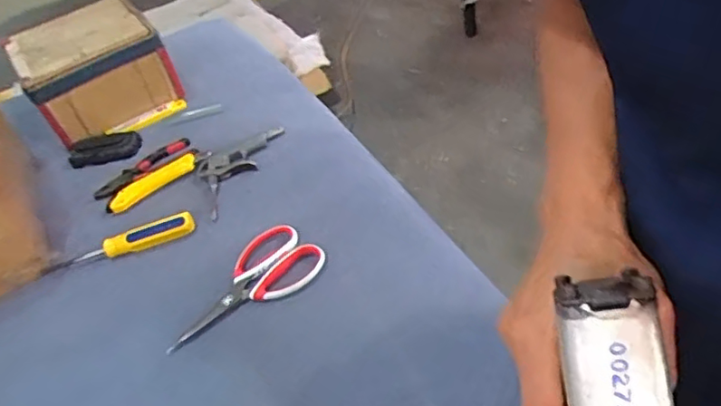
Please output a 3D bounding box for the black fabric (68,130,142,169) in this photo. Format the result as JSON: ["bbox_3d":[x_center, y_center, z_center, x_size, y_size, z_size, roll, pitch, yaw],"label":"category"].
[{"bbox_3d":[-0.393,-0.083,0.921,0.106,0.025,0.059,-22,47,-15],"label":"black fabric"}]

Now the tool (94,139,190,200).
[{"bbox_3d":[-0.326,-0.054,0.893,0.045,0.010,0.153,29,58,38],"label":"tool"}]

